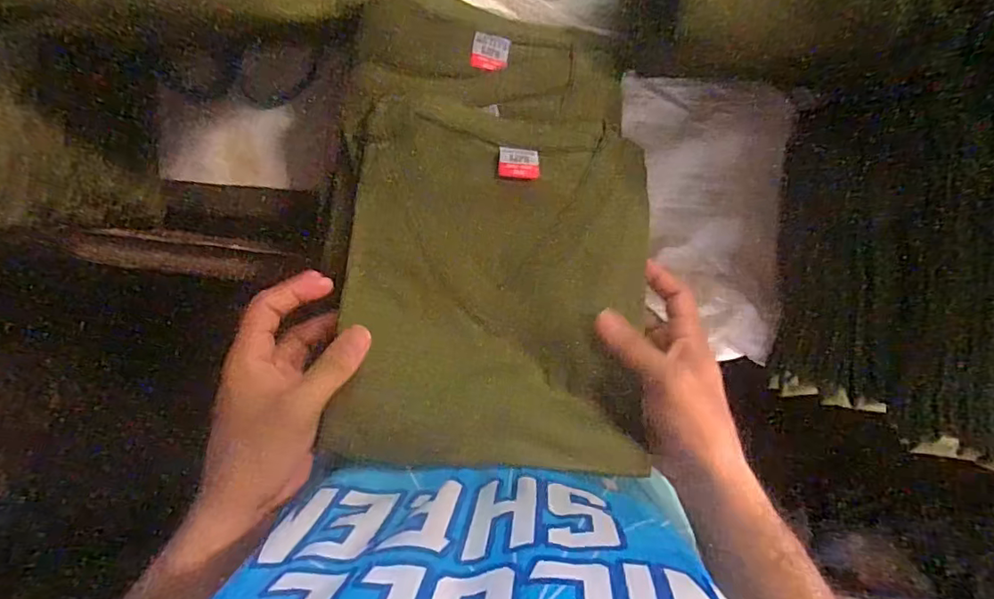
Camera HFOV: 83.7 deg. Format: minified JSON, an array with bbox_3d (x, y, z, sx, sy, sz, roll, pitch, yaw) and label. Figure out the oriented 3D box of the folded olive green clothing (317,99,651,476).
[{"bbox_3d":[0.001,-0.014,0.412,0.213,0.024,0.261,4,78,-4],"label":"folded olive green clothing"}]

